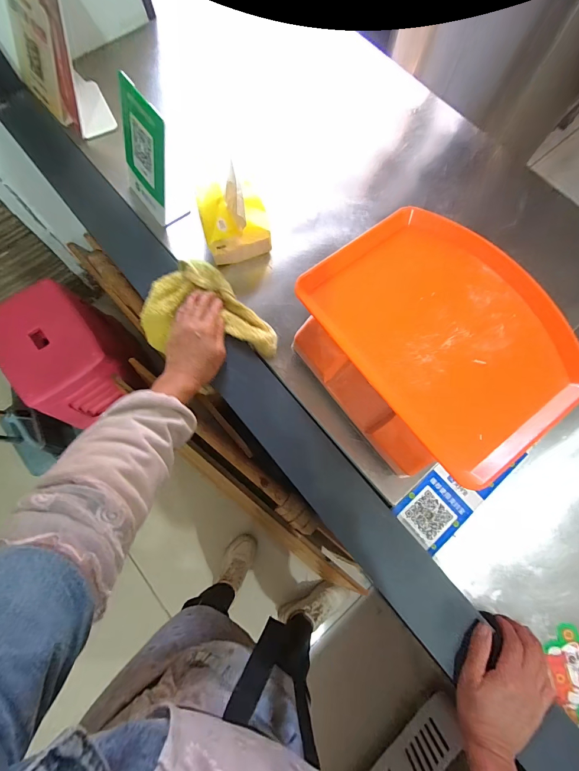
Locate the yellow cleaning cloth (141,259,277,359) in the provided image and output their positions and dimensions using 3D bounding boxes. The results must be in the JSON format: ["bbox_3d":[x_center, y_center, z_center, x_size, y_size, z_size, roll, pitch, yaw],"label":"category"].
[{"bbox_3d":[-0.113,-0.117,0.495,0.189,0.032,0.131,3,75,0],"label":"yellow cleaning cloth"}]

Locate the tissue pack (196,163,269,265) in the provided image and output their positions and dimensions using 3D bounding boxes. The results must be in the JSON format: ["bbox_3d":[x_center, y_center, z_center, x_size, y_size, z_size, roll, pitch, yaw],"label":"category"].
[{"bbox_3d":[-0.084,-0.260,0.495,0.101,0.103,0.098,-16,76,-5],"label":"tissue pack"}]

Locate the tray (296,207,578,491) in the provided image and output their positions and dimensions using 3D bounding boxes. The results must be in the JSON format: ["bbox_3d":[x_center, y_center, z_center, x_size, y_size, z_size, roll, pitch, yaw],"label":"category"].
[{"bbox_3d":[0.180,-0.066,0.384,0.221,0.022,0.296,-36,78,-10],"label":"tray"}]

